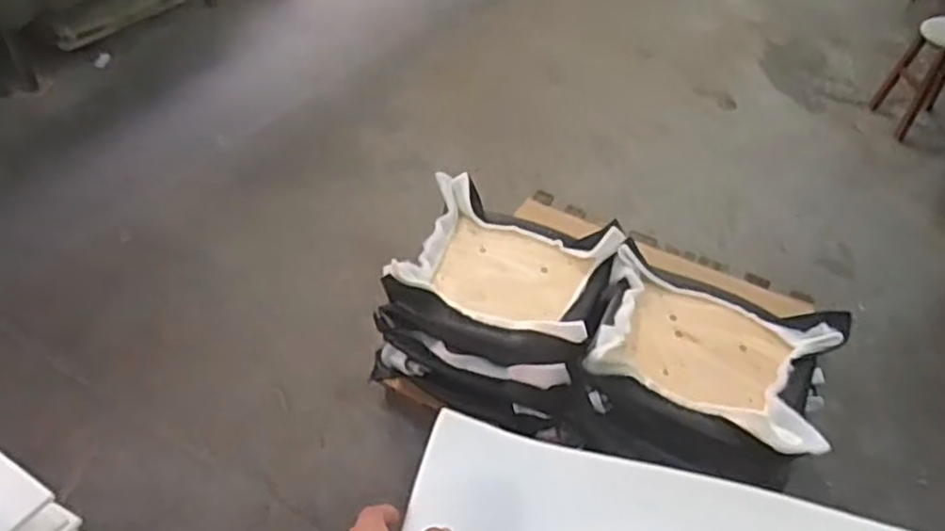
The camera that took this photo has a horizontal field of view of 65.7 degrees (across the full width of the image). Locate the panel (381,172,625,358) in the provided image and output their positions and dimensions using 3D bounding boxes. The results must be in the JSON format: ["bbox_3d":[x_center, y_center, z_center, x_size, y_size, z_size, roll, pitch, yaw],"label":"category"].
[{"bbox_3d":[0.096,-0.005,1.873,0.516,0.121,0.486,15,44,13],"label":"panel"}]

